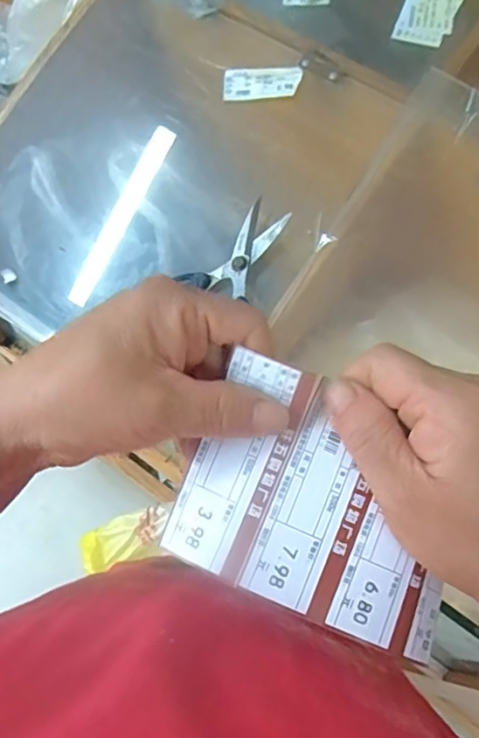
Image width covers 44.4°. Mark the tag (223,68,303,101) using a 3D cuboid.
[{"bbox_3d":[0.024,-0.296,0.609,0.079,0.005,0.032,2,84,9],"label":"tag"}]

